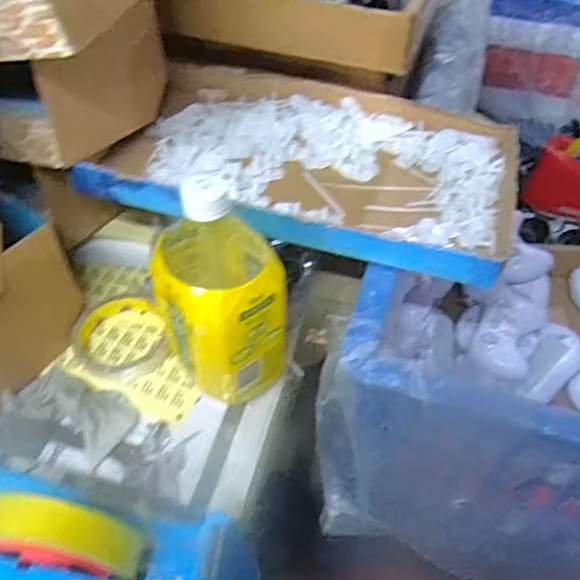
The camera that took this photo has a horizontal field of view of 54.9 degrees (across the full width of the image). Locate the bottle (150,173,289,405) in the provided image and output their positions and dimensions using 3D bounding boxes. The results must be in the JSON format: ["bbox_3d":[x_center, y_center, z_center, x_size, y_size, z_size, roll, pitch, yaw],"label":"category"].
[{"bbox_3d":[-0.055,-0.002,0.431,0.081,0.184,0.109,-25,54,-21],"label":"bottle"}]

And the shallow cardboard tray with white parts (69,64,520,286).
[{"bbox_3d":[0.022,-0.121,0.518,0.361,0.037,0.222,14,50,11],"label":"shallow cardboard tray with white parts"}]

